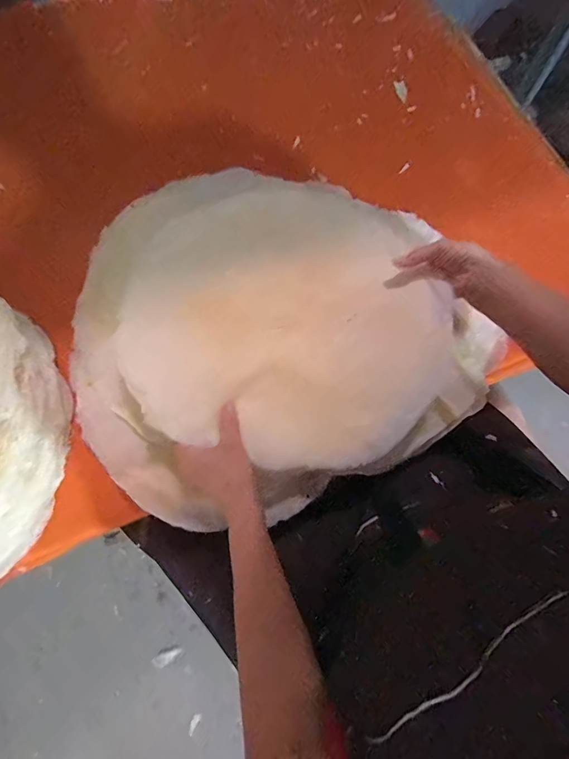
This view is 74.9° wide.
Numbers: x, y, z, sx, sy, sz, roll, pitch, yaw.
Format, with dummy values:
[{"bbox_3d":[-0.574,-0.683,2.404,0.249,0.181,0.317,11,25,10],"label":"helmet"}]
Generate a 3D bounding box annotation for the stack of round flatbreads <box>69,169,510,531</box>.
[{"bbox_3d":[-0.015,-0.088,0.464,0.481,0.062,0.441,-19,75,-7],"label":"stack of round flatbreads"}]

